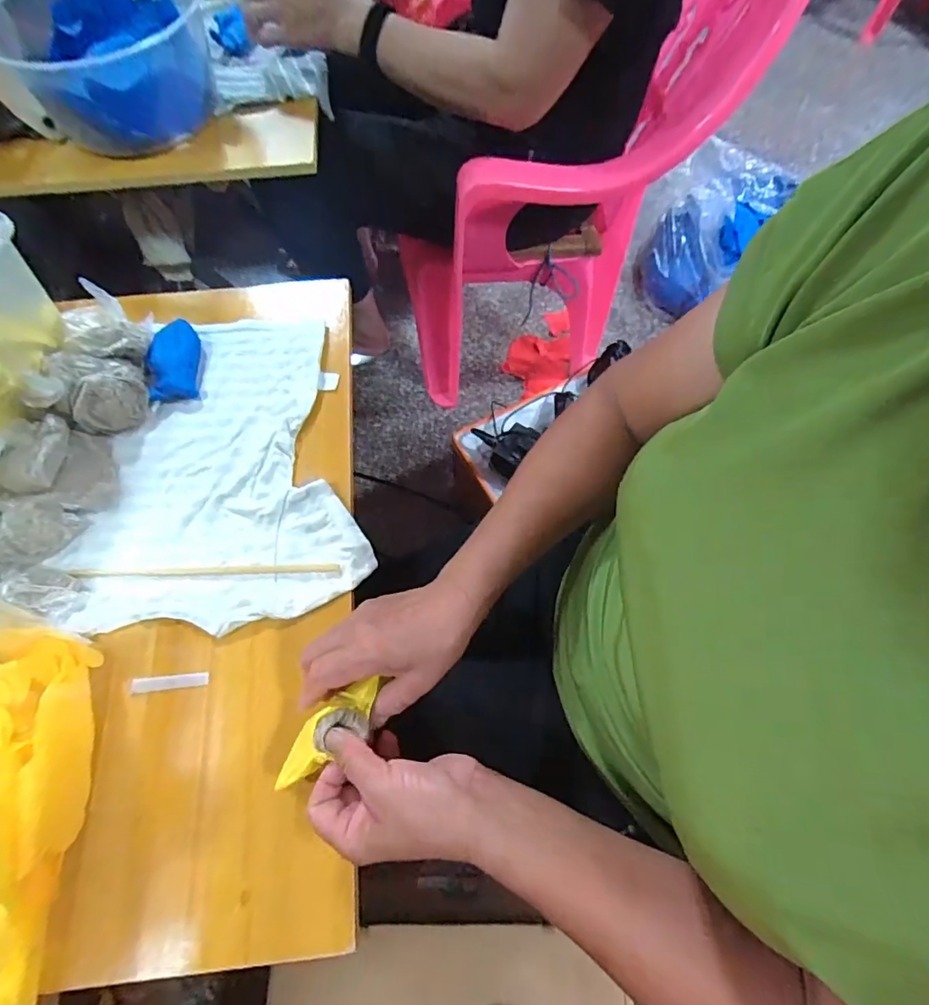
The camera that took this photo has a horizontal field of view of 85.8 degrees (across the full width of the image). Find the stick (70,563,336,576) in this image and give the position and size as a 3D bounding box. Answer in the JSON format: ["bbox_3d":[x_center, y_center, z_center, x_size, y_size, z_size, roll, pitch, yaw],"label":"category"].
[{"bbox_3d":[-0.219,0.057,0.425,0.224,0.004,0.008,-1,66,0],"label":"stick"}]

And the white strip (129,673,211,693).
[{"bbox_3d":[-0.233,0.142,0.395,0.058,0.004,0.010,-6,66,-2],"label":"white strip"}]

